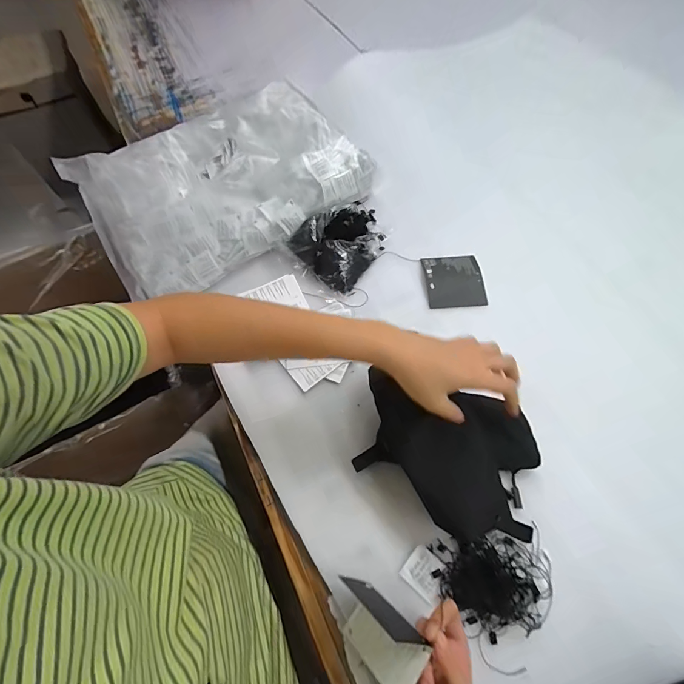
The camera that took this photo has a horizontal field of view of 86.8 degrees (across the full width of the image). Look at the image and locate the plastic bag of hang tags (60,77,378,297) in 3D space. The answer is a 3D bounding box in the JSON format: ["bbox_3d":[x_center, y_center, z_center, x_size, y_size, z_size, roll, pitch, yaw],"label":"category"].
[{"bbox_3d":[-0.211,-0.286,0.626,0.436,0.061,0.347,-33,67,-14],"label":"plastic bag of hang tags"}]

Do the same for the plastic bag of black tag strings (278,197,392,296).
[{"bbox_3d":[0.003,-0.161,0.580,0.123,0.050,0.146,40,71,20],"label":"plastic bag of black tag strings"}]

